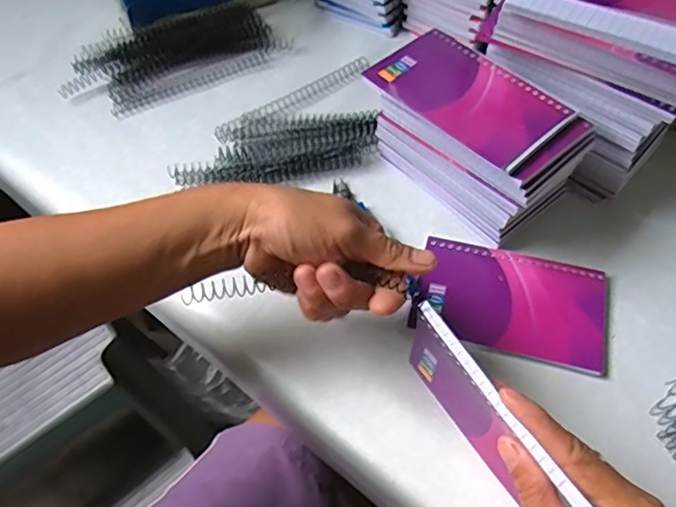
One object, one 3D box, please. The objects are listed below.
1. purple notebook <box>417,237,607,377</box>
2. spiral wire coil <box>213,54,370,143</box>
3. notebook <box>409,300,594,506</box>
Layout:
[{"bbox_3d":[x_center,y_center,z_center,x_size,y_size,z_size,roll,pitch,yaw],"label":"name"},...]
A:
[{"bbox_3d":[0.123,0.034,0.391,0.128,0.008,0.082,12,59,11],"label":"purple notebook"},{"bbox_3d":[-0.039,-0.146,0.514,0.168,0.009,0.022,-34,62,-18],"label":"spiral wire coil"},{"bbox_3d":[0.080,0.093,0.306,0.008,0.080,0.123,-28,60,-14],"label":"notebook"}]

